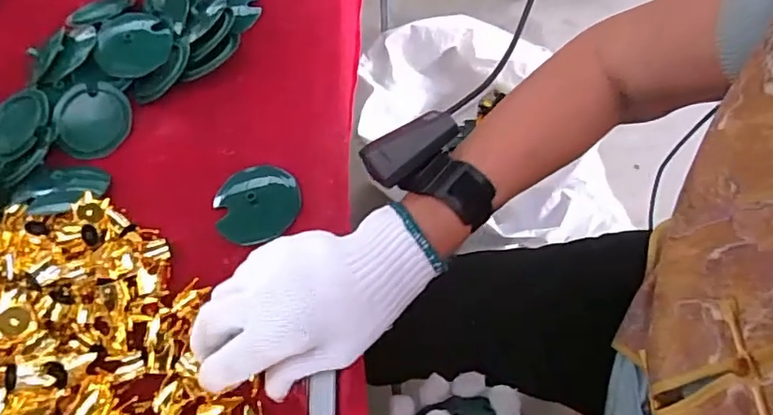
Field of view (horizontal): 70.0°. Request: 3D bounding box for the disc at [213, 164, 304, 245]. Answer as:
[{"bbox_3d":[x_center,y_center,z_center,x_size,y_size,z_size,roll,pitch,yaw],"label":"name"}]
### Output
[{"bbox_3d":[-0.112,-0.004,0.478,0.074,0.004,0.068,2,65,-5],"label":"disc"}]

